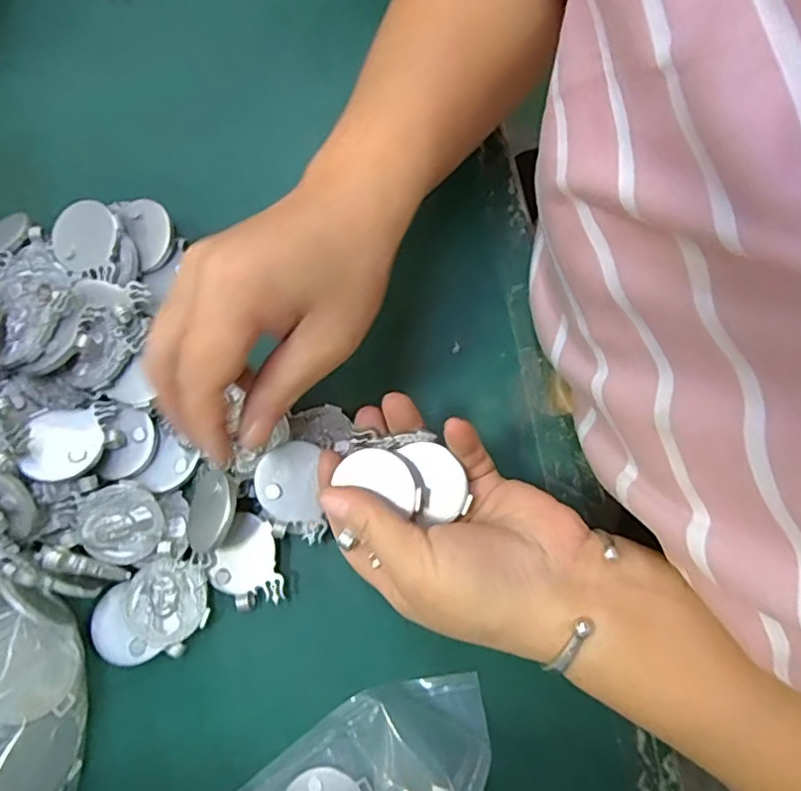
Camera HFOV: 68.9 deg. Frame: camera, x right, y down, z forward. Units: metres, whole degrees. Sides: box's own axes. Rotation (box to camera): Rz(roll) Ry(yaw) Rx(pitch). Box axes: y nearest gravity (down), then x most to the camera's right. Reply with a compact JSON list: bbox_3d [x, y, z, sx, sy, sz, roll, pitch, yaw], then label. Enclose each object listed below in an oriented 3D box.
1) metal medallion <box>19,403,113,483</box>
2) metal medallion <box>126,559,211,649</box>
[{"bbox_3d":[-0.165,0.023,0.287,0.035,0.005,0.039,-1,58,-18],"label":"metal medallion"},{"bbox_3d":[-0.113,0.100,0.283,0.038,0.006,0.038,0,77,1],"label":"metal medallion"}]

